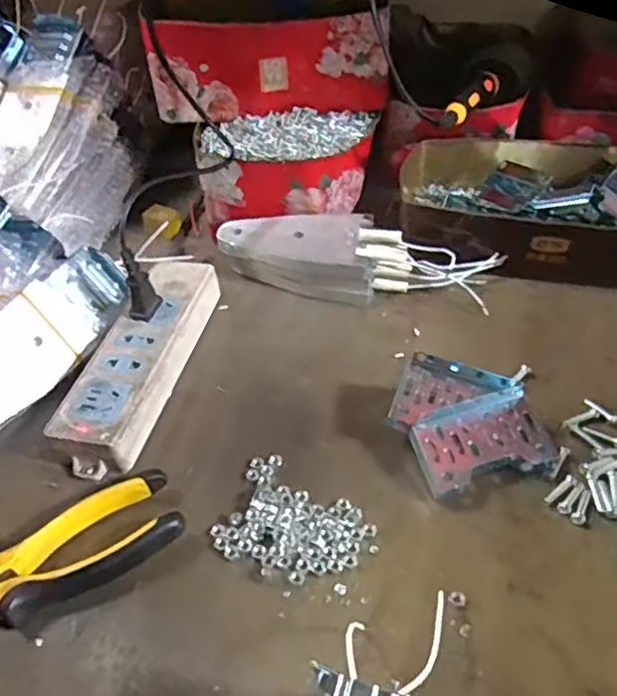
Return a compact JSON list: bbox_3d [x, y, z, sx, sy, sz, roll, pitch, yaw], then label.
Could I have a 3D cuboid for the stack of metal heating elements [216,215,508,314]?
[{"bbox_3d":[0.038,-0.074,0.511,0.220,0.040,0.068,7,46,12],"label":"stack of metal heating elements"}]

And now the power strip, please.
[{"bbox_3d":[-0.118,0.008,0.450,0.052,0.036,0.181,7,46,13],"label":"power strip"}]

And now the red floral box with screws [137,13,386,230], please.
[{"bbox_3d":[-0.036,-0.196,0.531,0.204,0.129,0.103,-1,45,5],"label":"red floral box with screws"}]

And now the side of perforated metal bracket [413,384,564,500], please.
[{"bbox_3d":[0.106,0.057,0.379,0.083,0.018,0.050,-12,65,-6],"label":"side of perforated metal bracket"}]

